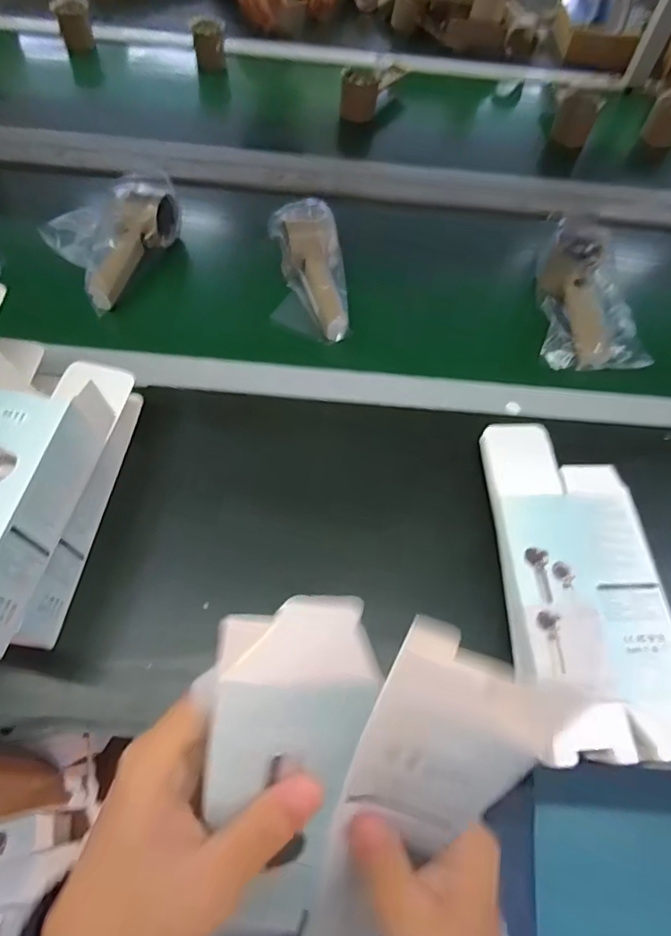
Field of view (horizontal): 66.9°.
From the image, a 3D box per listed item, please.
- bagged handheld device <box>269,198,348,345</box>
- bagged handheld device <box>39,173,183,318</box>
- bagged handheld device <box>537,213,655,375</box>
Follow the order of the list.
[{"bbox_3d":[-0.029,-0.215,0.563,0.081,0.052,0.159,-9,85,-9],"label":"bagged handheld device"},{"bbox_3d":[-0.235,-0.257,0.554,0.050,0.068,0.164,23,61,9],"label":"bagged handheld device"},{"bbox_3d":[0.289,-0.195,0.569,0.102,0.070,0.161,4,59,-2],"label":"bagged handheld device"}]

